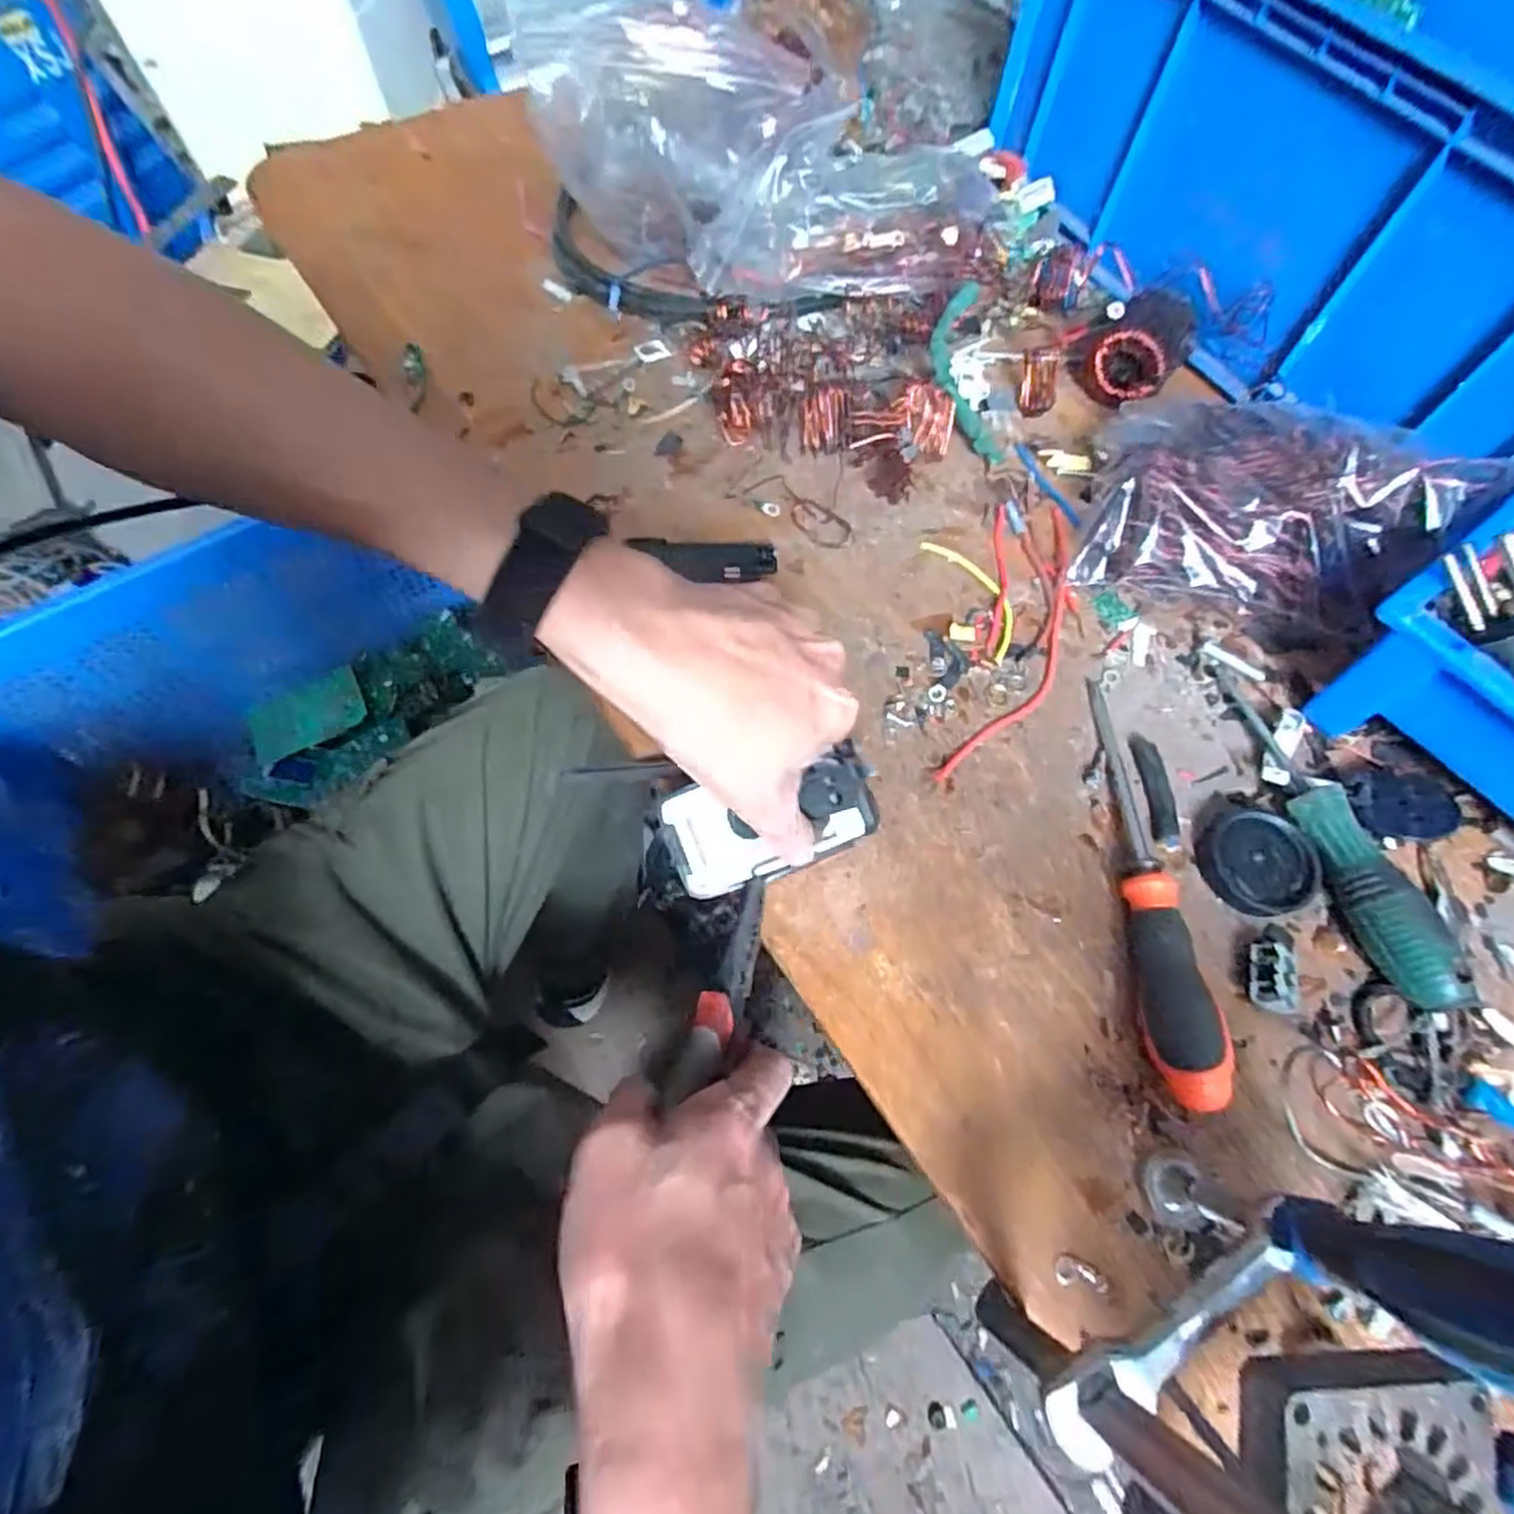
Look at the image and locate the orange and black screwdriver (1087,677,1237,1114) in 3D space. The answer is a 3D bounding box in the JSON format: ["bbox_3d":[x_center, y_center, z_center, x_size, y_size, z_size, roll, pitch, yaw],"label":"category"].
[{"bbox_3d":[0.187,0.053,0.364,0.030,0.031,0.212,0,66,1],"label":"orange and black screwdriver"}]

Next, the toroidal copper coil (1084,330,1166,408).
[{"bbox_3d":[0.250,-0.265,0.505,0.049,0.046,0.018,36,71,15],"label":"toroidal copper coil"}]

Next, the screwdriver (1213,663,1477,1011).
[{"bbox_3d":[0.285,0.030,0.378,0.025,0.036,0.188,-10,66,-4],"label":"screwdriver"}]

